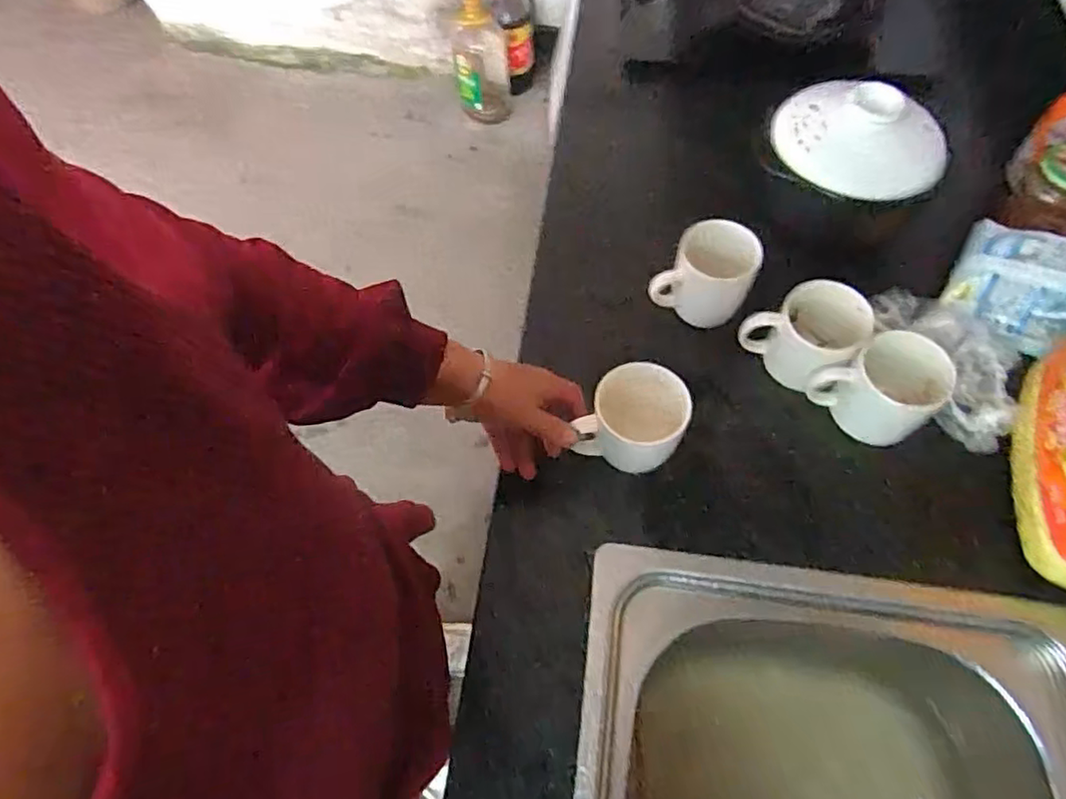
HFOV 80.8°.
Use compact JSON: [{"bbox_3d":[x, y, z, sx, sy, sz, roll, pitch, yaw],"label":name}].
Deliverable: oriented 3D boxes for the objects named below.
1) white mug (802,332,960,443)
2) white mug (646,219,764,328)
[{"bbox_3d":[0.316,-0.015,0.569,0.096,0.074,0.071,38,69,19],"label":"white mug"},{"bbox_3d":[0.168,-0.118,0.626,0.092,0.090,0.081,15,63,9],"label":"white mug"}]

